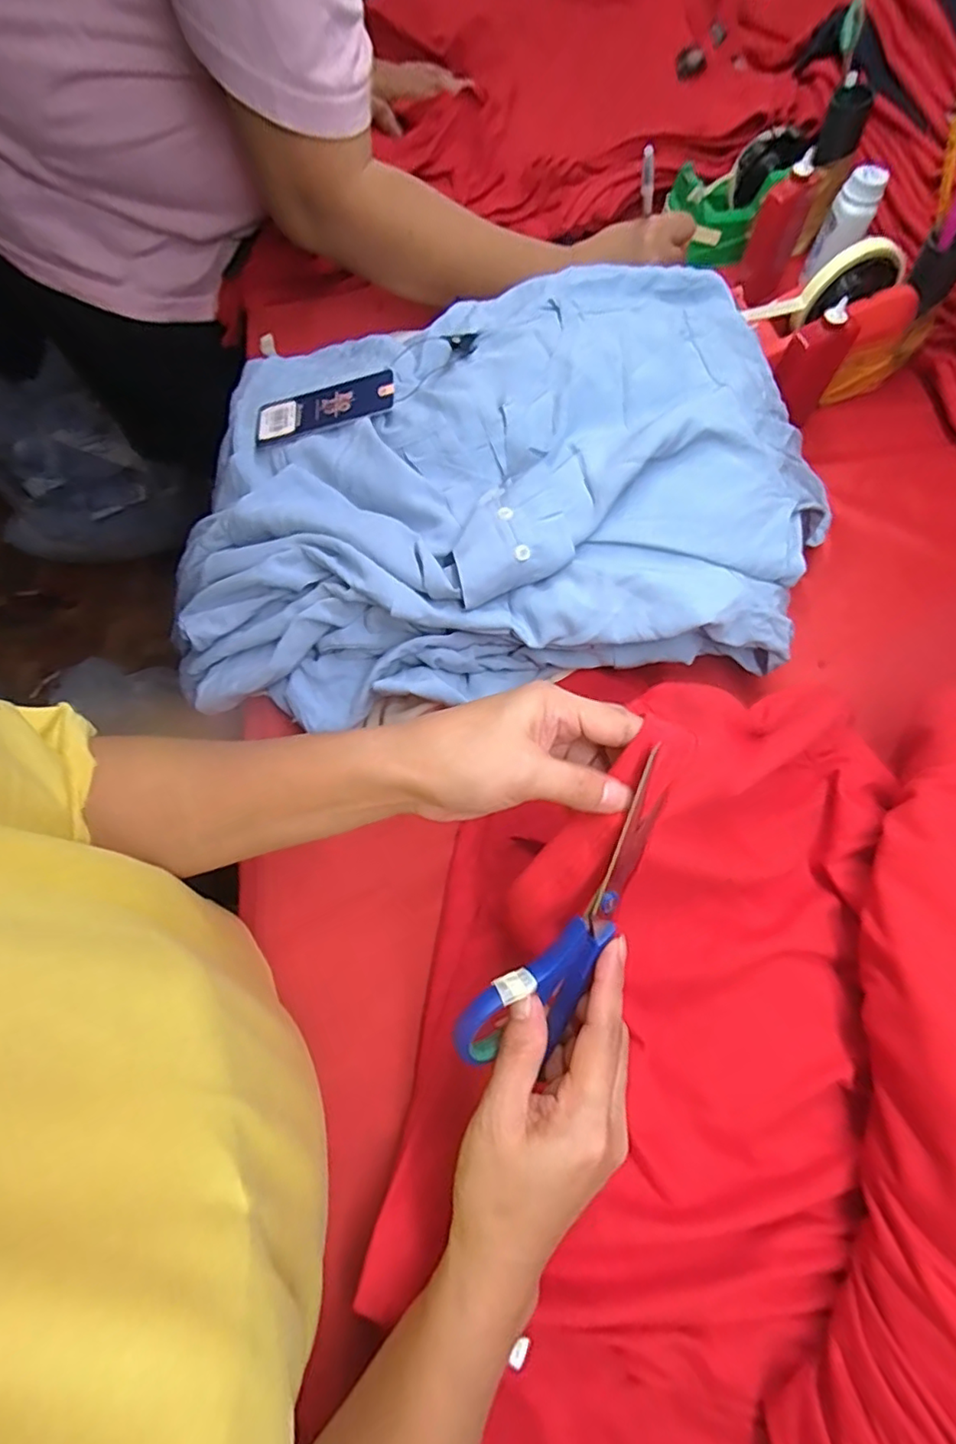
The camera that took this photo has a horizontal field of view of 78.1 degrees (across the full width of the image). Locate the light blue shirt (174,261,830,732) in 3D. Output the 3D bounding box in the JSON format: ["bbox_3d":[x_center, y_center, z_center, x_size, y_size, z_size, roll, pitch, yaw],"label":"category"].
[{"bbox_3d":[0.005,-0.188,0.451,0.490,0.099,0.351,-6,70,-7],"label":"light blue shirt"}]

